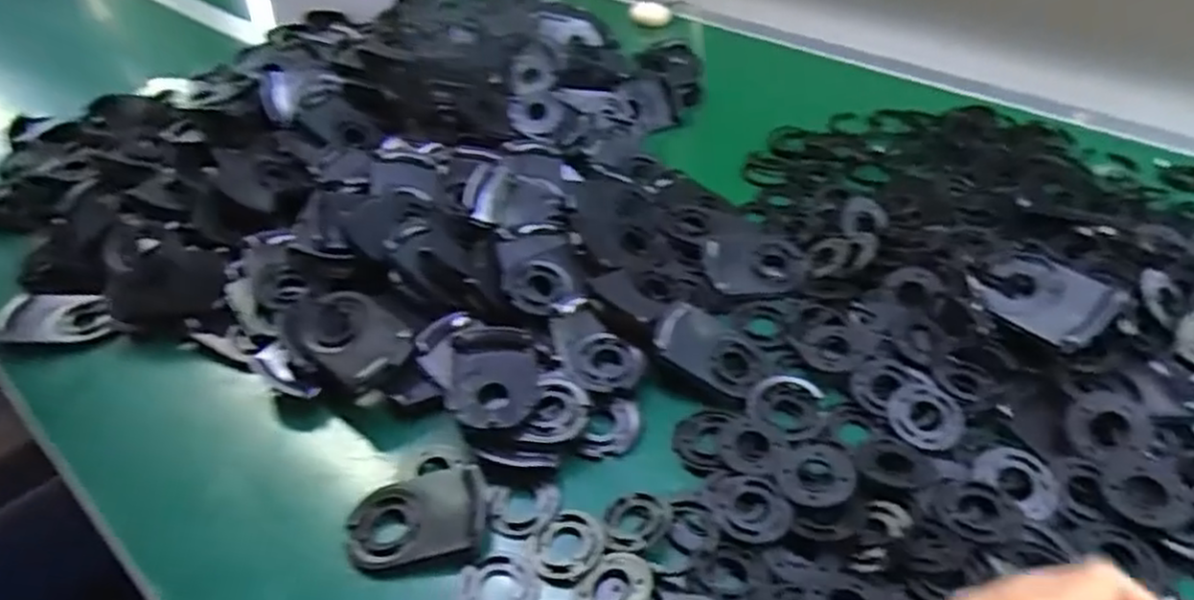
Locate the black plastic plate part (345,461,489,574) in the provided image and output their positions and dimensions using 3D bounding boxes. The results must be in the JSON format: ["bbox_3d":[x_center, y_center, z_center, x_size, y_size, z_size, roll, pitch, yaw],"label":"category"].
[{"bbox_3d":[-0.106,0.127,0.441,0.080,0.018,0.051,-9,41,-7],"label":"black plastic plate part"}]

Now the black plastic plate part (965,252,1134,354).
[{"bbox_3d":[0.304,-0.004,0.510,0.057,0.014,0.083,-45,44,-5],"label":"black plastic plate part"}]

